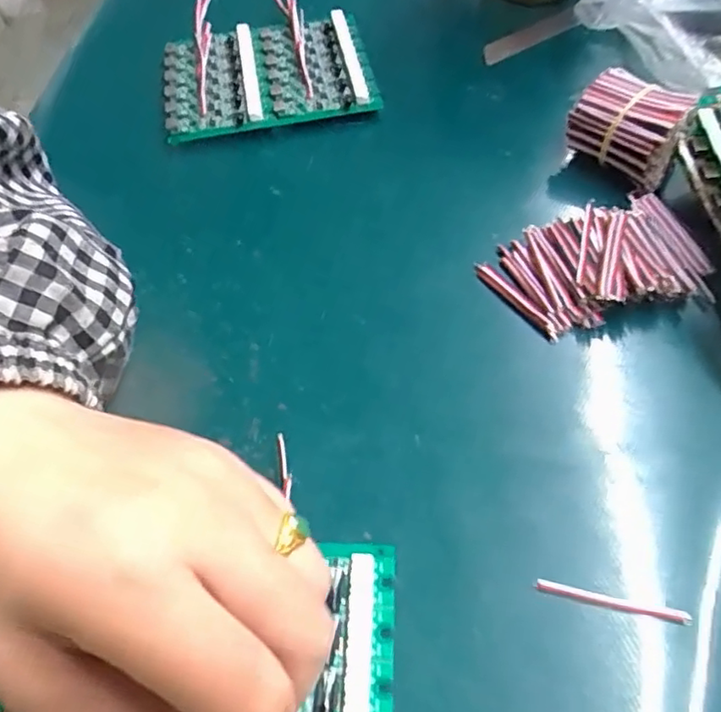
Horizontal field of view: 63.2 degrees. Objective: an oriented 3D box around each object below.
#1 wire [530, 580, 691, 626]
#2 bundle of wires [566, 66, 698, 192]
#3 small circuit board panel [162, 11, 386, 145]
[{"bbox_3d":[0.084,0.082,0.197,0.049,0.004,0.004,9,59,11],"label":"wire"},{"bbox_3d":[0.133,-0.111,0.292,0.029,0.038,0.053,-40,63,-19],"label":"bundle of wires"},{"bbox_3d":[-0.058,-0.174,0.368,0.126,0.020,0.094,-10,57,-1],"label":"small circuit board panel"}]

